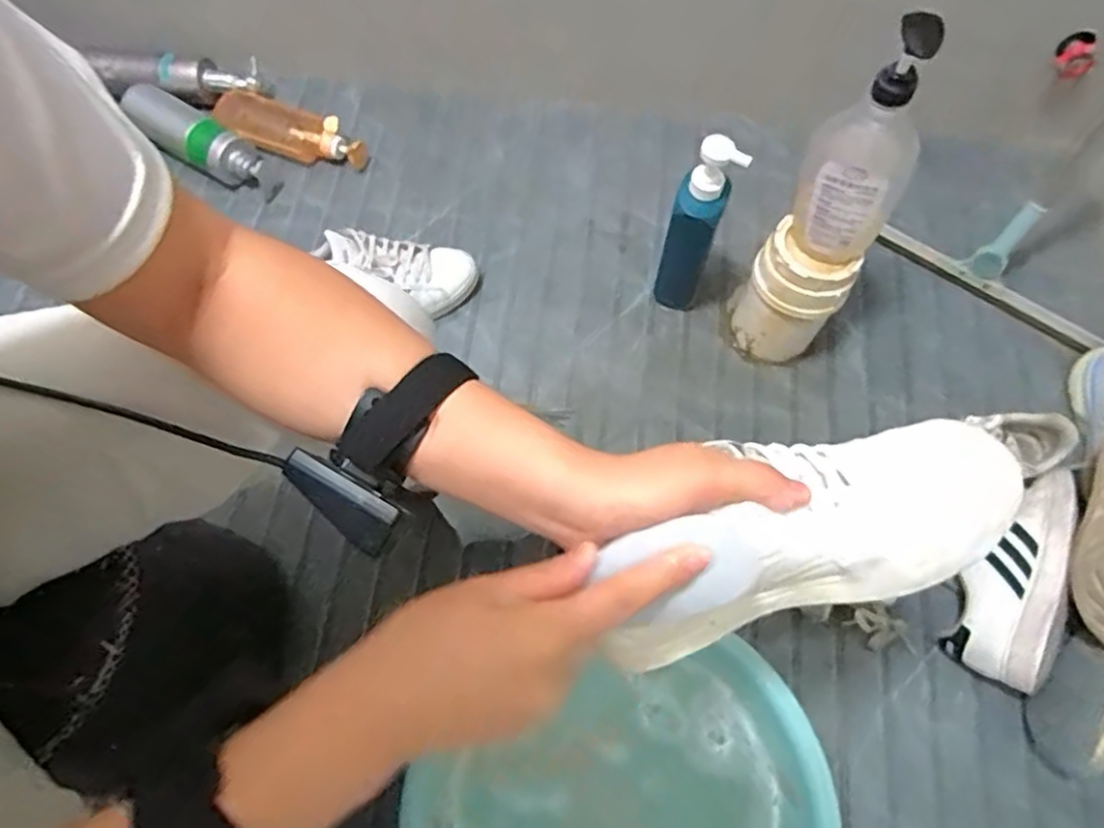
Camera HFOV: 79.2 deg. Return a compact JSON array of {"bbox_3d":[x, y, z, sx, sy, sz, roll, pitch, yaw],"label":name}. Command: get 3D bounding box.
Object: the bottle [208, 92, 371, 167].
[{"bbox_3d":[-0.387,-0.418,1.013,0.242,0.063,0.070,20,71,8],"label":"bottle"}]

